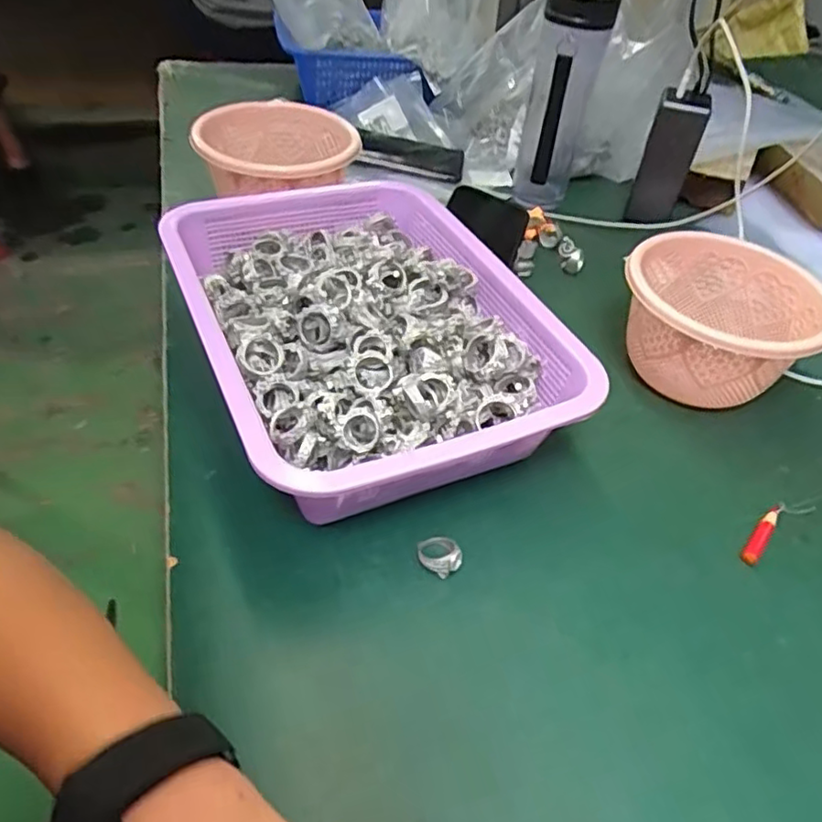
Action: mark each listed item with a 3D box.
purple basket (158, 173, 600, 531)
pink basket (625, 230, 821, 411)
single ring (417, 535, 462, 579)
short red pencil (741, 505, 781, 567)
[{"bbox_3d":[-0.032,-0.053,0.466,0.231,0.091,0.313,-16,48,-20],"label":"purple basket"},{"bbox_3d":[0.236,-0.066,0.503,0.139,0.085,0.147,-32,55,-31],"label":"pink basket"},{"bbox_3d":[0.017,0.084,0.379,0.023,0.013,0.025,2,45,-2],"label":"single ring"},{"bbox_3d":[0.227,0.080,0.413,0.010,0.006,0.054,32,50,26],"label":"short red pencil"}]

